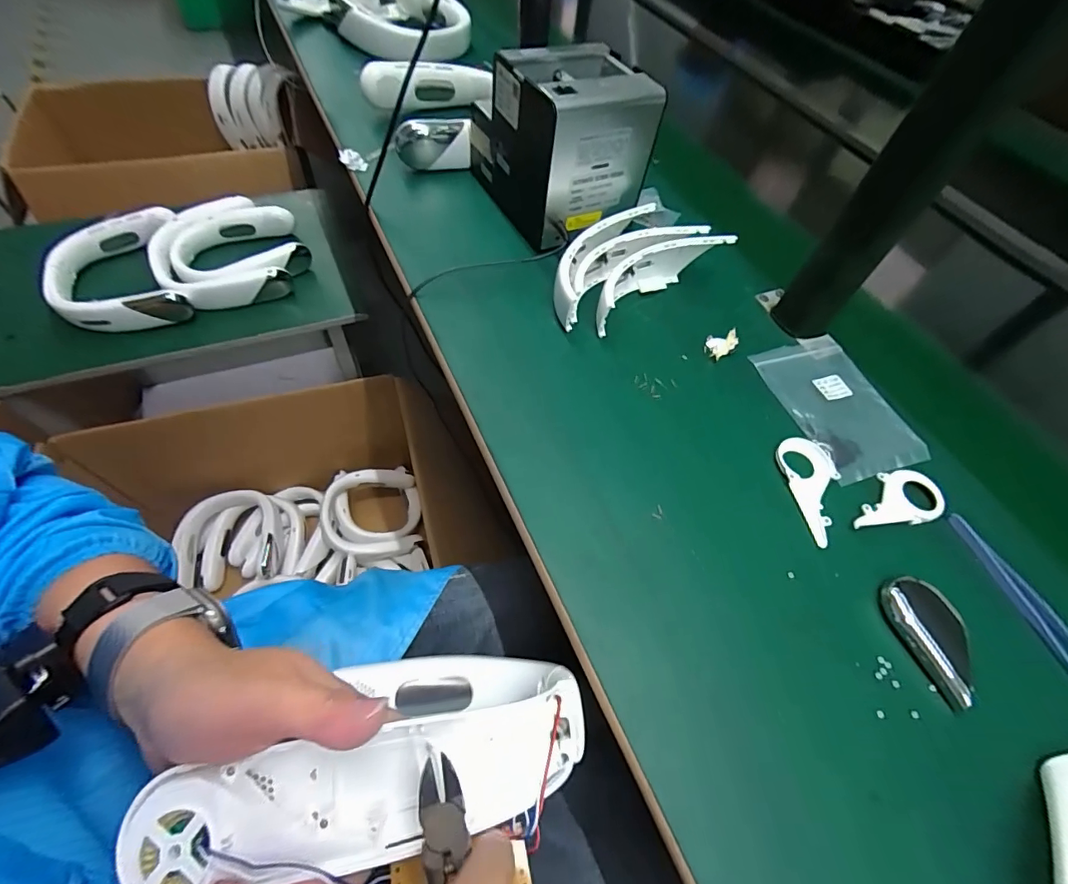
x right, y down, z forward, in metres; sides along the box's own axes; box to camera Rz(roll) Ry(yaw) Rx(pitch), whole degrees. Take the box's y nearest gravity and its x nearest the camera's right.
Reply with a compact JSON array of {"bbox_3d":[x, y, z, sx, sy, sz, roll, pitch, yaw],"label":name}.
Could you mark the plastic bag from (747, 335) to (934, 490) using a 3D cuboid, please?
[{"bbox_3d":[0.288,-0.037,0.443,0.110,0.010,0.153,-12,60,-13],"label":"plastic bag"}]

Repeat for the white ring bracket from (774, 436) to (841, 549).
[{"bbox_3d":[0.229,0.038,0.382,0.050,0.004,0.095,5,59,-1],"label":"white ring bracket"}]

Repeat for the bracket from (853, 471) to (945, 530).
[{"bbox_3d":[0.294,0.046,0.383,0.087,0.004,0.046,-8,61,-9],"label":"bracket"}]

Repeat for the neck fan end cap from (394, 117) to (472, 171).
[{"bbox_3d":[-0.126,-0.372,0.581,0.091,0.052,0.036,-12,61,-11],"label":"neck fan end cap"}]

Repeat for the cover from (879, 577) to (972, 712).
[{"bbox_3d":[0.281,0.134,0.323,0.046,0.009,0.080,-10,61,-10],"label":"cover"}]

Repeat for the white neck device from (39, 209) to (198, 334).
[{"bbox_3d":[-0.683,-0.280,0.769,0.184,0.053,0.232,-20,62,-18],"label":"white neck device"}]

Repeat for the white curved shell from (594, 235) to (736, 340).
[{"bbox_3d":[0.123,-0.173,0.480,0.179,0.044,0.049,-32,67,-20],"label":"white curved shell"}]

